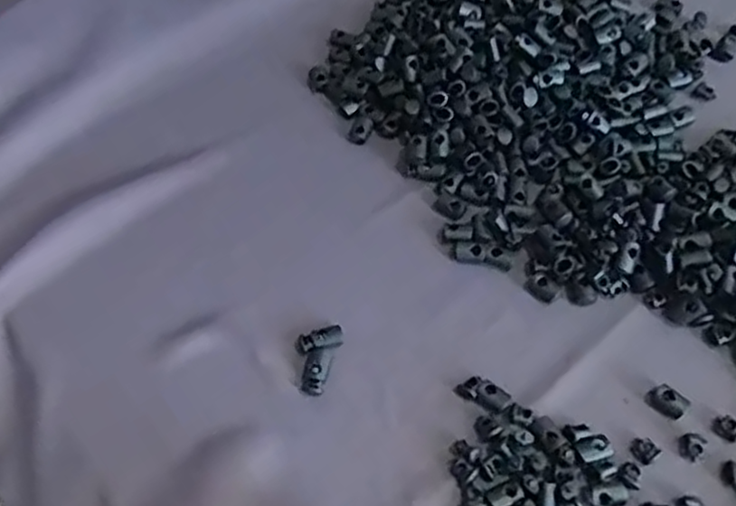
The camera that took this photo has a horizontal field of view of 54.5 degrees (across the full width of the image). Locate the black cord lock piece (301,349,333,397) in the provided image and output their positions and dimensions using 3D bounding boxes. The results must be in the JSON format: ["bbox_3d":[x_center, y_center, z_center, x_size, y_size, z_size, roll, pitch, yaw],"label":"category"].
[{"bbox_3d":[-0.024,0.055,0.331,0.011,0.008,0.022,8,61,7],"label":"black cord lock piece"}]

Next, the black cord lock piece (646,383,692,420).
[{"bbox_3d":[0.133,0.065,0.316,0.016,0.009,0.012,40,69,21],"label":"black cord lock piece"}]

